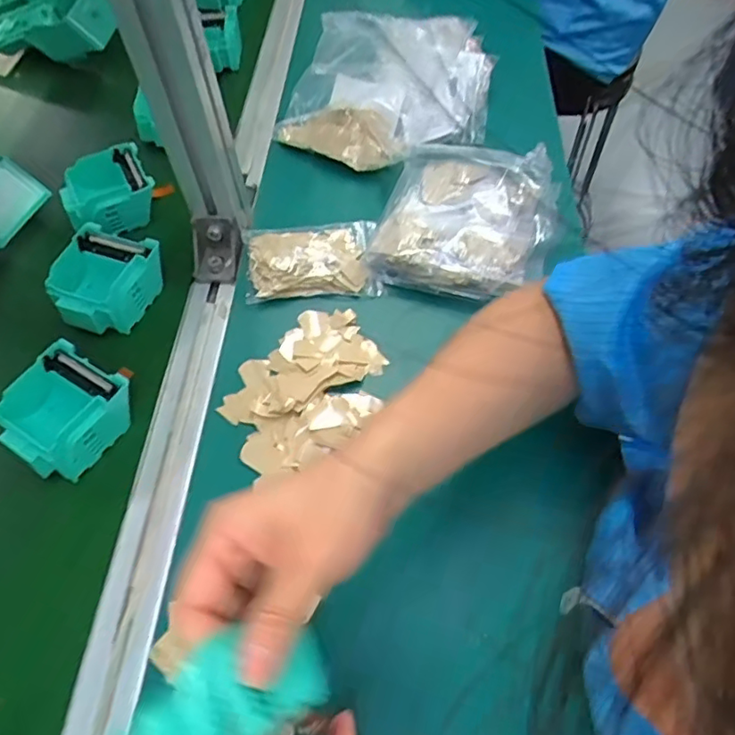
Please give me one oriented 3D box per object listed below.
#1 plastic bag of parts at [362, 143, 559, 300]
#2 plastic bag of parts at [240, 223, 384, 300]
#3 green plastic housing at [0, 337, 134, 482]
[{"bbox_3d":[0.088,-0.134,0.507,0.142,0.051,0.161,16,59,10],"label":"plastic bag of parts"},{"bbox_3d":[-0.047,-0.092,0.496,0.109,0.018,0.072,-5,58,-3],"label":"plastic bag of parts"},{"bbox_3d":[-0.218,0.035,0.423,0.075,0.045,0.081,26,62,16],"label":"green plastic housing"}]

